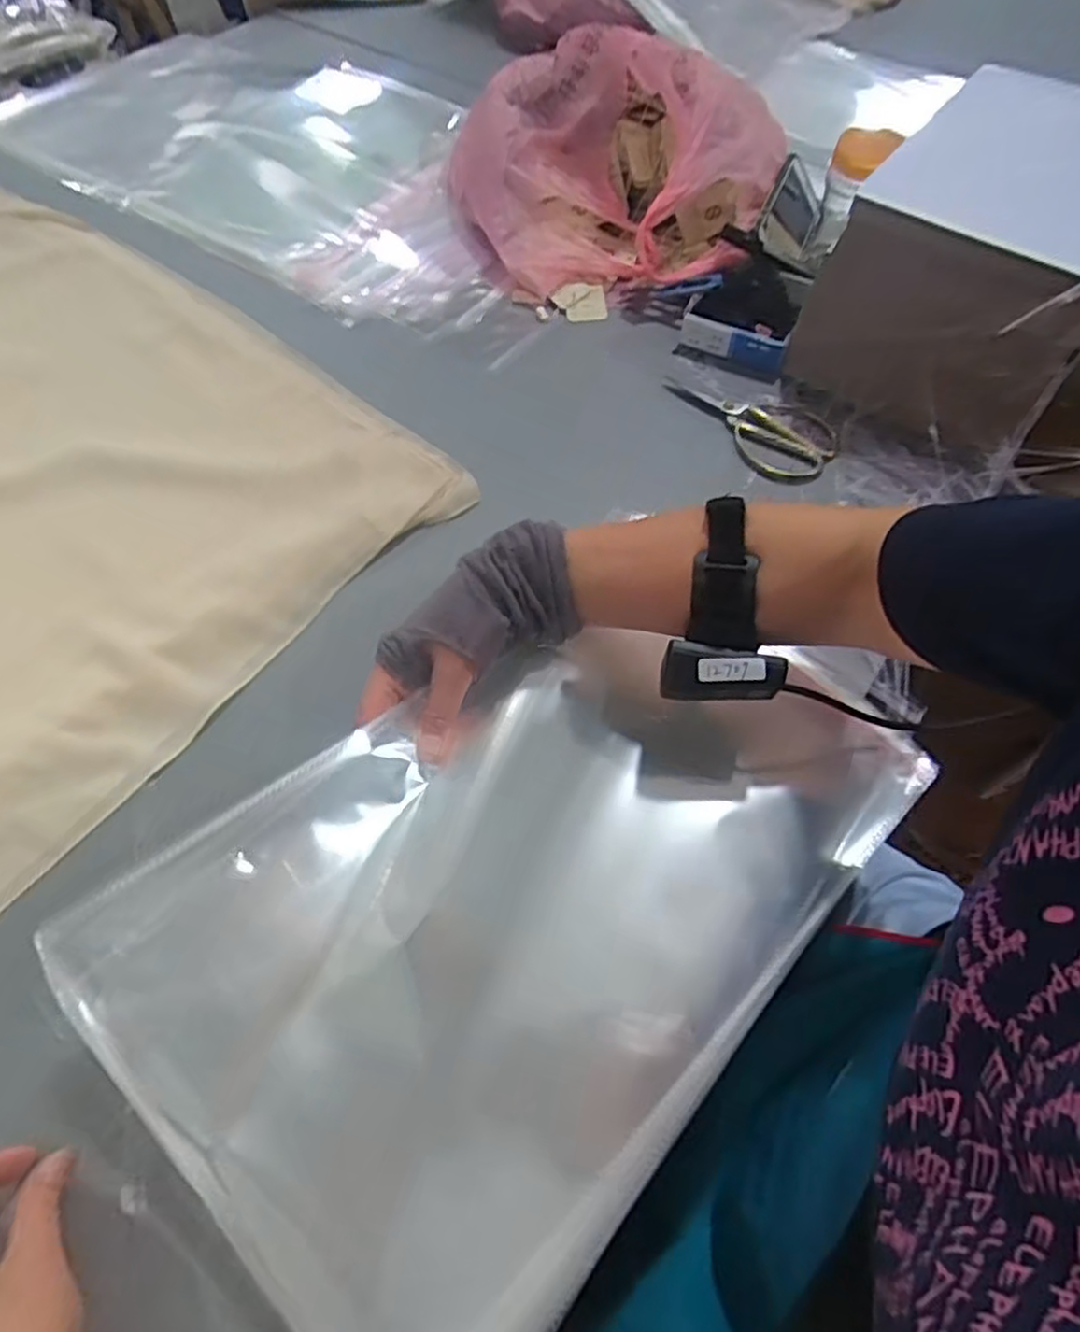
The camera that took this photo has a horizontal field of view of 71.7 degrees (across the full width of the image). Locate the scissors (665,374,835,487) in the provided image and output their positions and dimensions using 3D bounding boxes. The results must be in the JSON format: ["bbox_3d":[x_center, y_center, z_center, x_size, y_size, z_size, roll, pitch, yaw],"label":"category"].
[{"bbox_3d":[0.180,-0.215,0.658,0.160,0.004,0.090,29,63,16],"label":"scissors"}]

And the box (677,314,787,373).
[{"bbox_3d":[0.178,-0.300,0.695,0.096,0.030,0.017,20,62,10],"label":"box"}]

